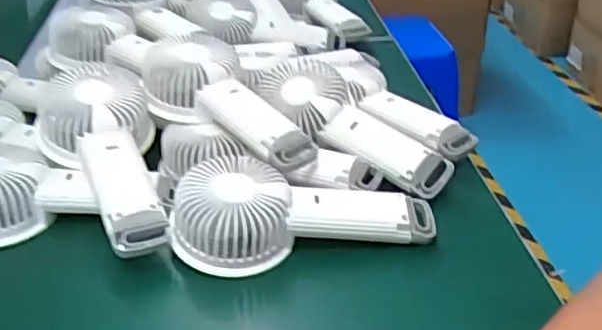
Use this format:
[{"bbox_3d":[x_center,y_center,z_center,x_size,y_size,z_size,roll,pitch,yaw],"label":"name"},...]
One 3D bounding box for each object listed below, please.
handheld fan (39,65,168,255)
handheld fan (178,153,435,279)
[{"bbox_3d":[-0.142,-0.003,0.476,0.086,0.043,0.174,-15,55,-22],"label":"handheld fan"},{"bbox_3d":[0.001,0.029,0.457,0.184,0.054,0.073,-7,33,-11],"label":"handheld fan"}]

